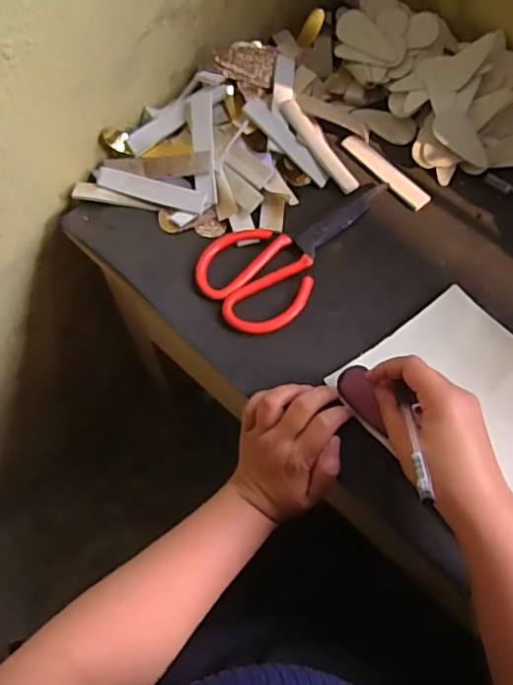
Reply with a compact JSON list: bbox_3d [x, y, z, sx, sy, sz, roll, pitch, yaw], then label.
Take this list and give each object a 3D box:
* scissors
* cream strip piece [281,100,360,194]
[{"bbox_3d":[0.037,-0.096,0.505,0.097,0.015,0.202,40,72,14],"label":"scissors"},{"bbox_3d":[0.063,-0.192,0.539,0.022,0.006,0.108,-37,89,-15],"label":"cream strip piece"}]

